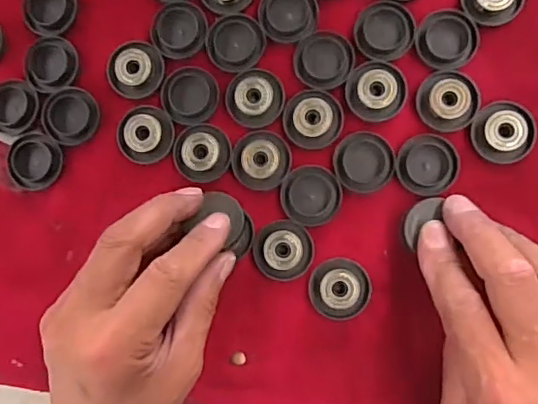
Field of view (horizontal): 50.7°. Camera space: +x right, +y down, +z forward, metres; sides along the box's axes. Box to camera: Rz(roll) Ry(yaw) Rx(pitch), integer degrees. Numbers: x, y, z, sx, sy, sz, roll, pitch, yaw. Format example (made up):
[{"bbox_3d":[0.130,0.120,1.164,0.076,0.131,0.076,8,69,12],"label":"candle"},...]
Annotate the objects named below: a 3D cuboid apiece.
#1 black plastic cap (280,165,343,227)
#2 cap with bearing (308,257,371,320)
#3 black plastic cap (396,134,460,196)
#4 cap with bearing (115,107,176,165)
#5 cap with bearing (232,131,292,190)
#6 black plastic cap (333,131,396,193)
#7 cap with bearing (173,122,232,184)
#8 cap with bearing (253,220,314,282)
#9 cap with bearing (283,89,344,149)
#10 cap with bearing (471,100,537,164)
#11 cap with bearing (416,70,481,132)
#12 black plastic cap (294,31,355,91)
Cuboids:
[{"bbox_3d":[0.023,-0.004,0.313,0.033,0.004,0.032,0,88,5],"label":"black plastic cap"},{"bbox_3d":[0.039,0.047,0.311,0.032,0.009,0.032,0,88,5],"label":"cap with bearing"},{"bbox_3d":[0.087,-0.020,0.311,0.032,0.004,0.032,0,88,5],"label":"black plastic cap"},{"bbox_3d":[-0.071,-0.039,0.324,0.032,0.007,0.032,0,88,5],"label":"cap with bearing"},{"bbox_3d":[-0.005,-0.024,0.316,0.032,0.006,0.032,0,88,5],"label":"cap with bearing"},{"bbox_3d":[0.052,-0.022,0.312,0.033,0.004,0.033,0,88,5],"label":"black plastic cap"},{"bbox_3d":[-0.039,-0.028,0.319,0.033,0.008,0.032,0,88,5],"label":"cap with bearing"},{"bbox_3d":[0.008,0.027,0.314,0.032,0.008,0.032,0,88,5],"label":"cap with bearing"},{"bbox_3d":[0.024,-0.046,0.314,0.032,0.006,0.032,0,88,5],"label":"cap with bearing"},{"bbox_3d":[0.127,-0.038,0.305,0.033,0.006,0.033,0,88,5],"label":"cap with bearing"},{"bbox_3d":[0.098,-0.055,0.307,0.032,0.006,0.032,0,88,5],"label":"cap with bearing"},{"bbox_3d":[0.031,-0.079,0.317,0.032,0.004,0.032,0,88,5],"label":"black plastic cap"}]

